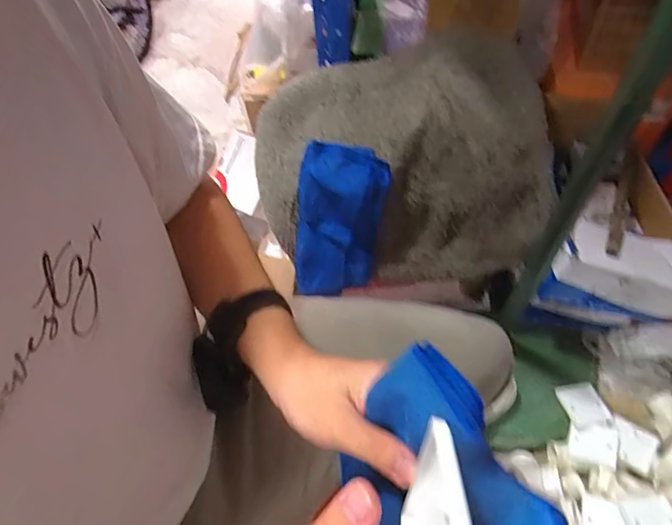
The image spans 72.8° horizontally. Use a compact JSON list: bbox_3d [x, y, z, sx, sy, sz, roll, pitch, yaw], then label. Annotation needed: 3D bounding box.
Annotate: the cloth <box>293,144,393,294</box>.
[{"bbox_3d":[0.006,-0.072,0.856,0.158,0.286,0.049,1,21,-15],"label":"cloth"}]

